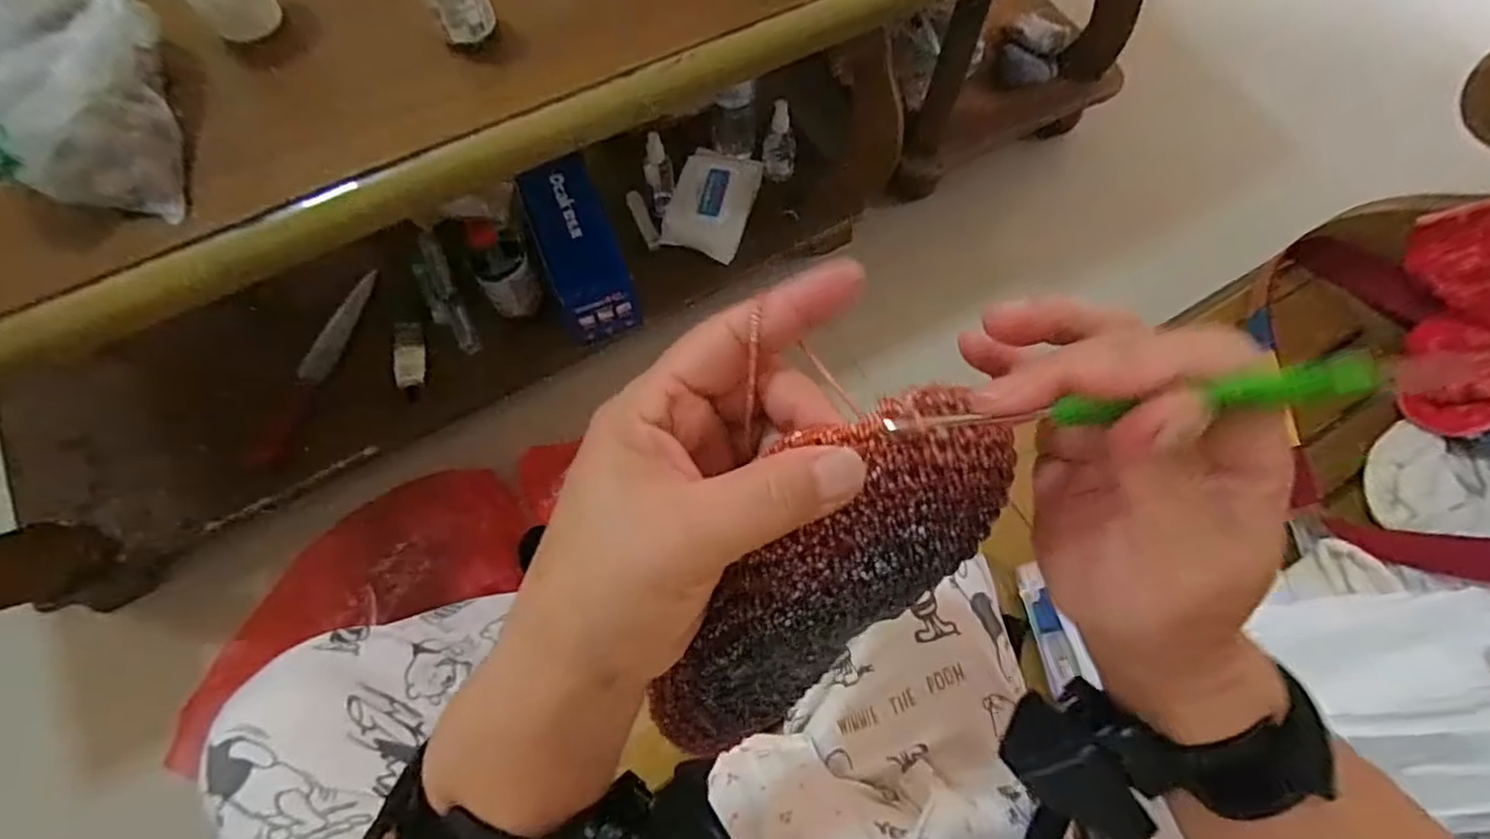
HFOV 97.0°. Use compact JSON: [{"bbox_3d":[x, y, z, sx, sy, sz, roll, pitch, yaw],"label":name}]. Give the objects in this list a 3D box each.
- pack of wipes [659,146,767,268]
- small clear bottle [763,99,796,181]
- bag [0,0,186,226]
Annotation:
[{"bbox_3d":[-0.043,-0.298,0.904,0.102,0.027,0.156,17,71,4],"label":"pack of wipes"},{"bbox_3d":[0.048,-0.374,0.887,0.043,0.101,0.042,1,70,-2],"label":"small clear bottle"},{"bbox_3d":[-0.456,-0.234,0.445,0.079,0.104,0.172,-10,71,-5],"label":"bag"}]

